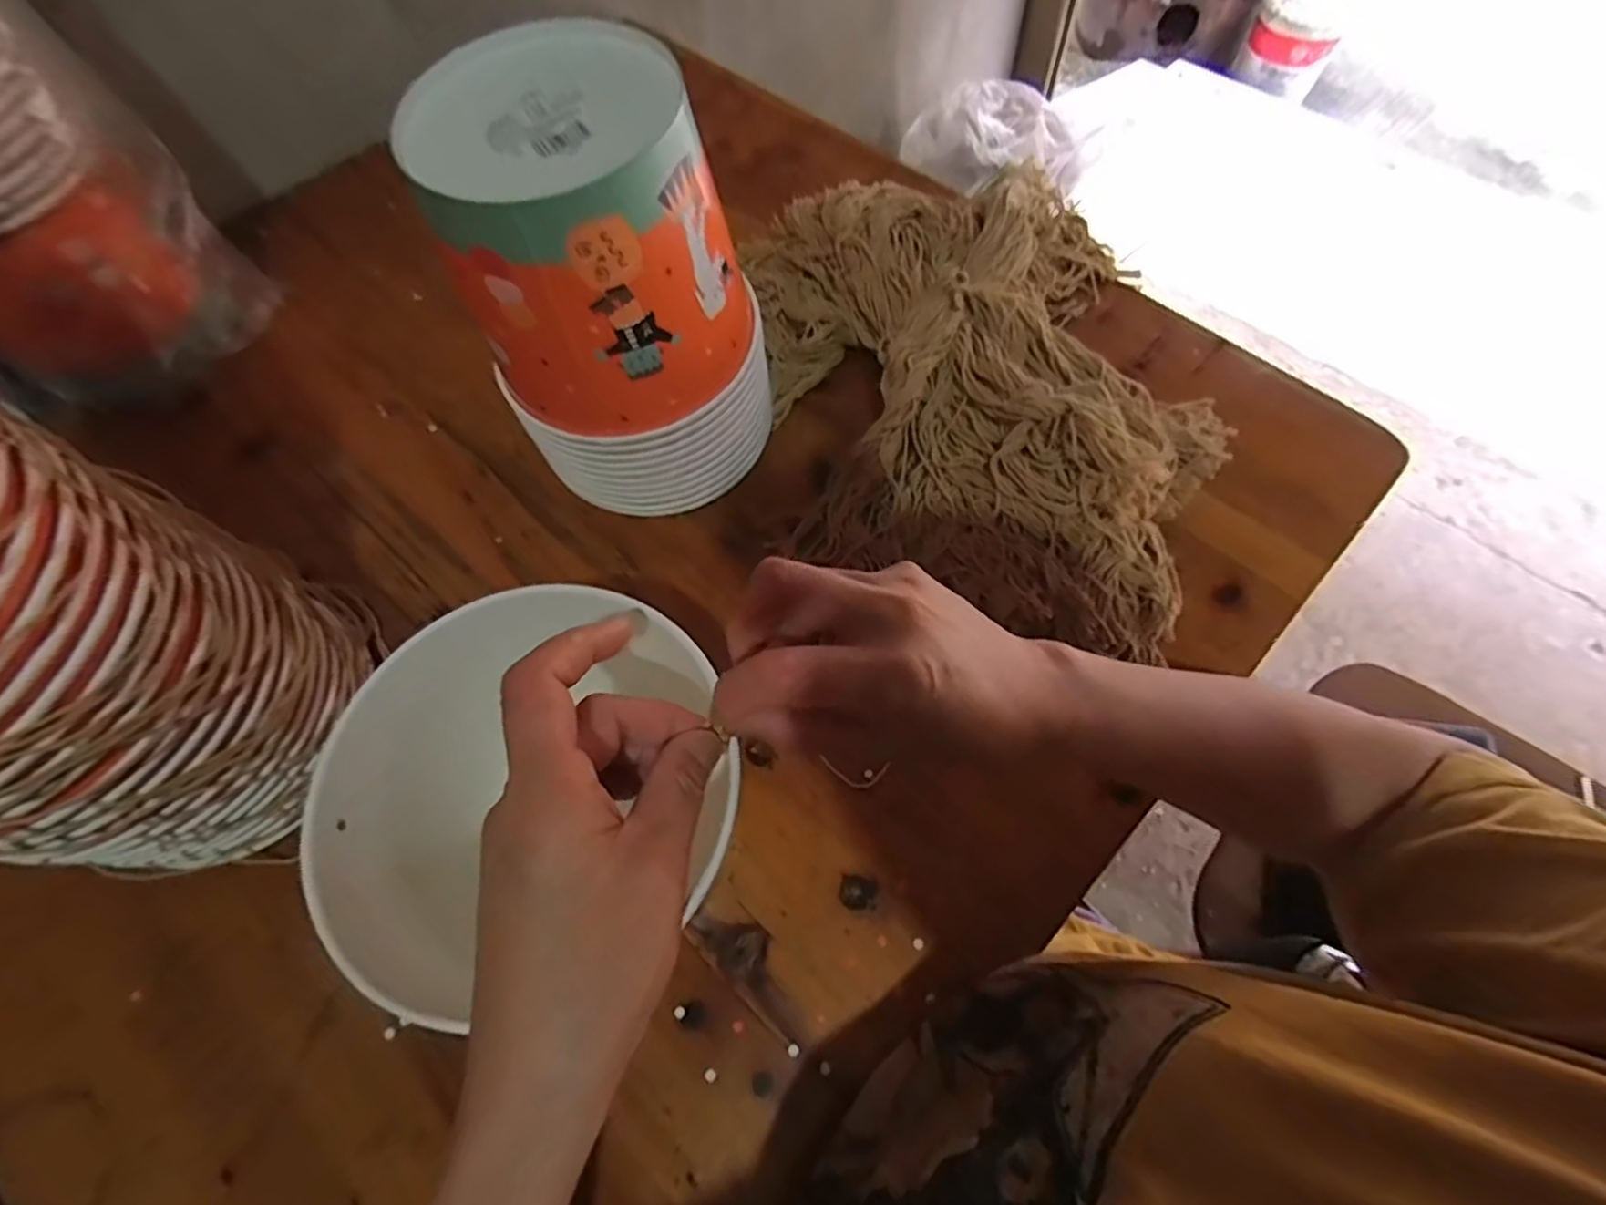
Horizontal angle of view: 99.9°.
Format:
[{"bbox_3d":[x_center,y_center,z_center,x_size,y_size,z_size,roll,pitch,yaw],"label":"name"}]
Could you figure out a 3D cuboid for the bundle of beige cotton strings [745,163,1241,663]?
[{"bbox_3d":[0.124,-0.148,0.455,0.292,0.080,0.390,-6,66,-1],"label":"bundle of beige cotton strings"}]

